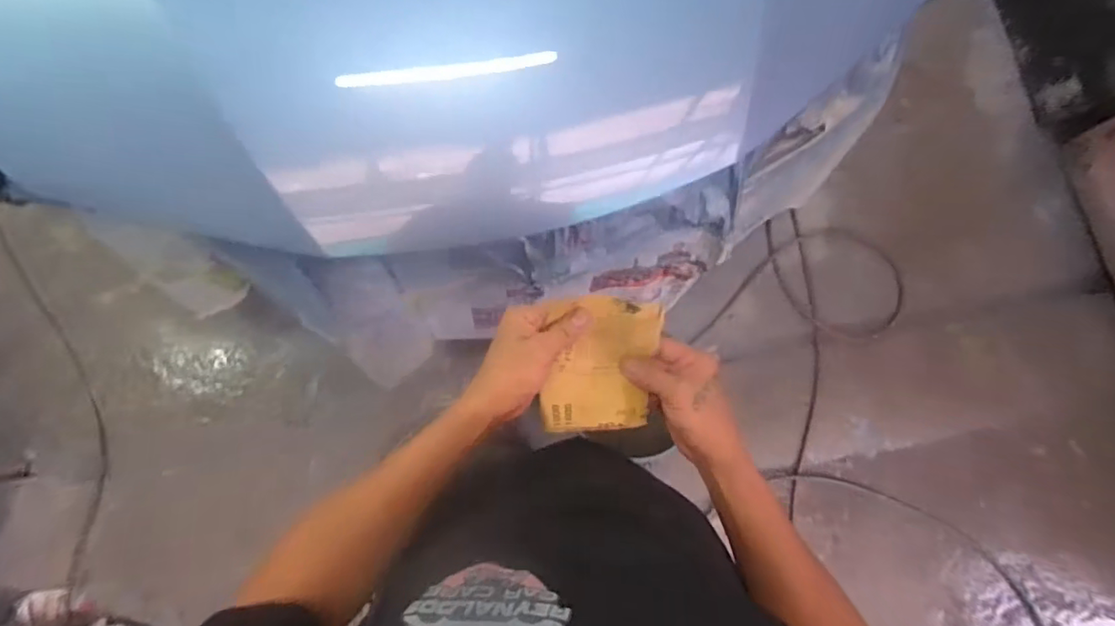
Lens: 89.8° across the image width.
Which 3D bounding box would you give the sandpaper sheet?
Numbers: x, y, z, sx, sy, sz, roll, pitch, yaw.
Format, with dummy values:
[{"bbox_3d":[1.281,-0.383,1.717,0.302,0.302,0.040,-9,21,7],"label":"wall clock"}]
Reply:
[{"bbox_3d":[0.043,0.049,0.542,0.107,0.022,0.127,2,95,-11],"label":"sandpaper sheet"}]

